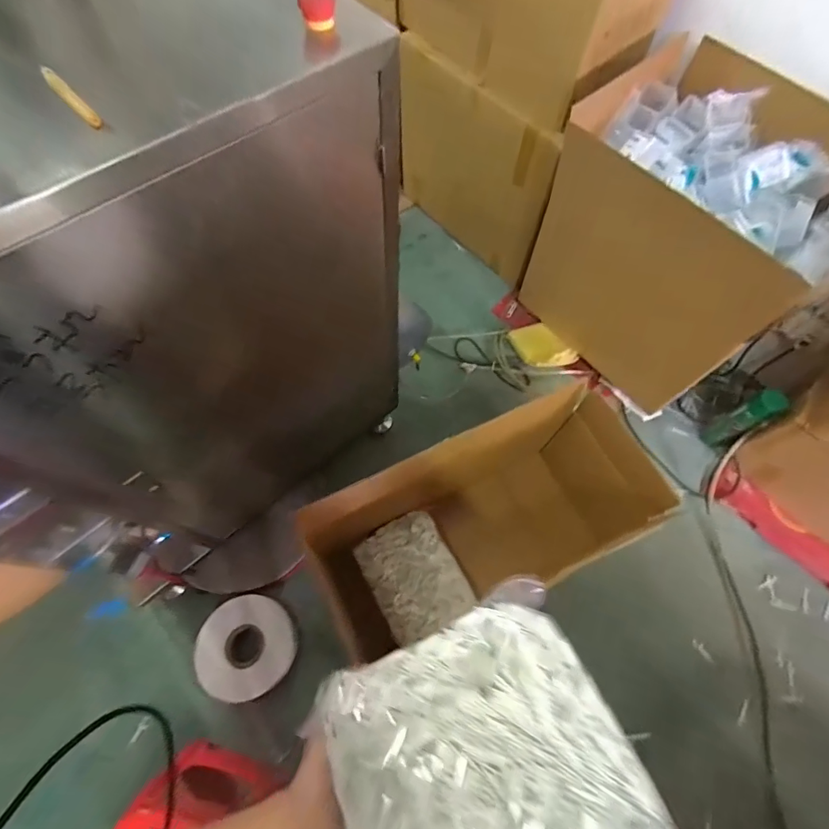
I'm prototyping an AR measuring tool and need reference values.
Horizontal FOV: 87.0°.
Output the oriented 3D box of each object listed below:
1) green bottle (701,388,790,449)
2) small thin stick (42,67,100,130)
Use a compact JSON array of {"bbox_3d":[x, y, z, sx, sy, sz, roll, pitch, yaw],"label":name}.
[{"bbox_3d":[0.901,0.022,1.211,0.064,0.263,0.071,-29,70,-15],"label":"green bottle"},{"bbox_3d":[-0.305,-0.281,0.386,0.015,0.016,0.090,-40,73,-18],"label":"small thin stick"}]

